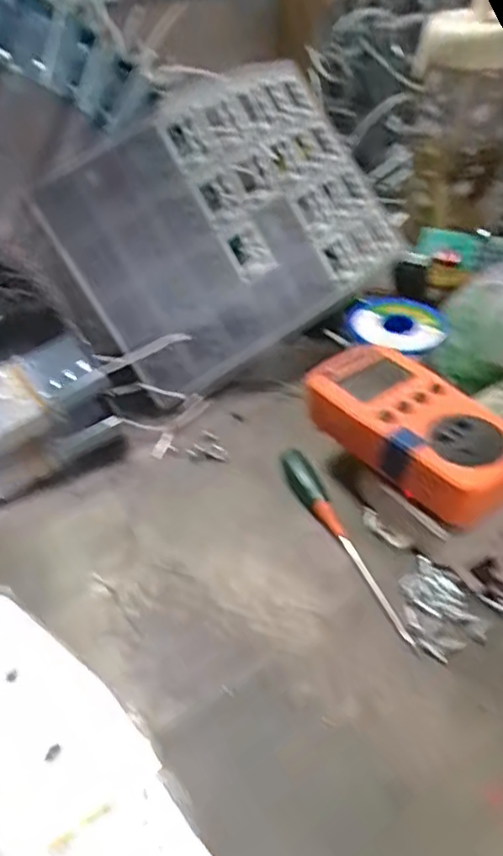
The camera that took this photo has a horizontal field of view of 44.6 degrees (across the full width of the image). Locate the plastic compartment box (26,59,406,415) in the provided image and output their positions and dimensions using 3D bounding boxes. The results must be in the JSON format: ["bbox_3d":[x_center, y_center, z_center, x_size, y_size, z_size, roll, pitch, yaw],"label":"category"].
[{"bbox_3d":[-0.009,-0.152,0.458,0.252,0.181,0.049,-39,16,-15],"label":"plastic compartment box"}]

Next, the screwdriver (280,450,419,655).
[{"bbox_3d":[0.050,0.064,0.354,0.019,0.014,0.140,-16,44,-12],"label":"screwdriver"}]

